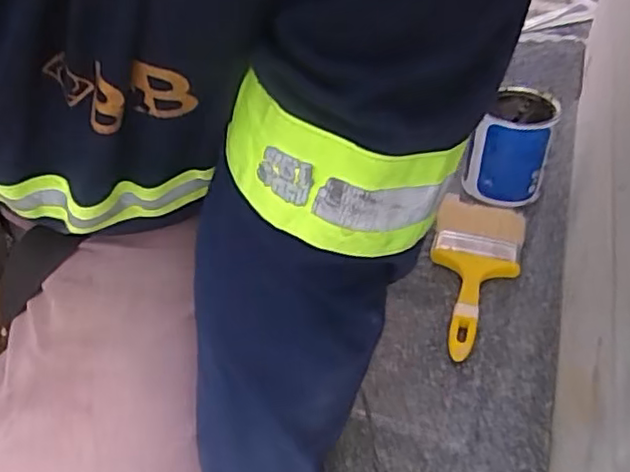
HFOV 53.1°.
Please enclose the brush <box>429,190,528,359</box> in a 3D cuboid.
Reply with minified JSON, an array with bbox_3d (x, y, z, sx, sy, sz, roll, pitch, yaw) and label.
[{"bbox_3d":[0.172,0.041,0.694,0.098,0.027,0.235,11,41,14],"label":"brush"}]

